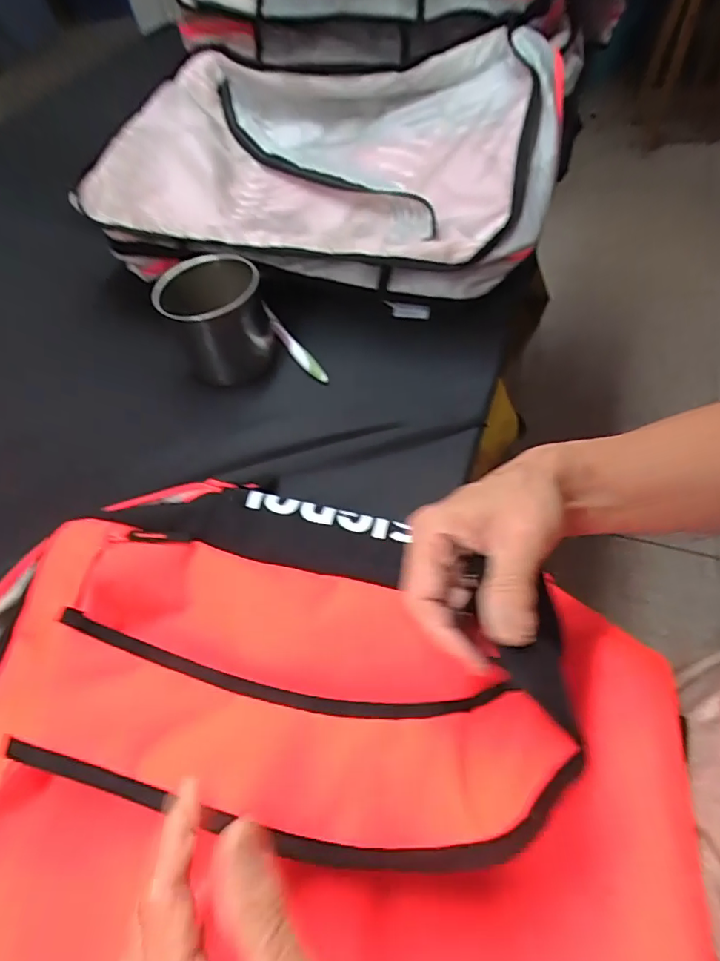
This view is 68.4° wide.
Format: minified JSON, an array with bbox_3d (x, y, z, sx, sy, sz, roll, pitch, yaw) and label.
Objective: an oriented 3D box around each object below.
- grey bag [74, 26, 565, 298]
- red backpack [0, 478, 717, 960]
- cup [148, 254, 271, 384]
[{"bbox_3d":[-0.042,-0.388,0.645,0.528,0.140,0.353,6,68,18],"label":"grey bag"},{"bbox_3d":[-0.065,0.170,0.277,0.490,0.094,0.397,9,51,12],"label":"red backpack"},{"bbox_3d":[-0.150,-0.165,0.571,0.101,0.110,0.101,-4,53,5],"label":"cup"}]

